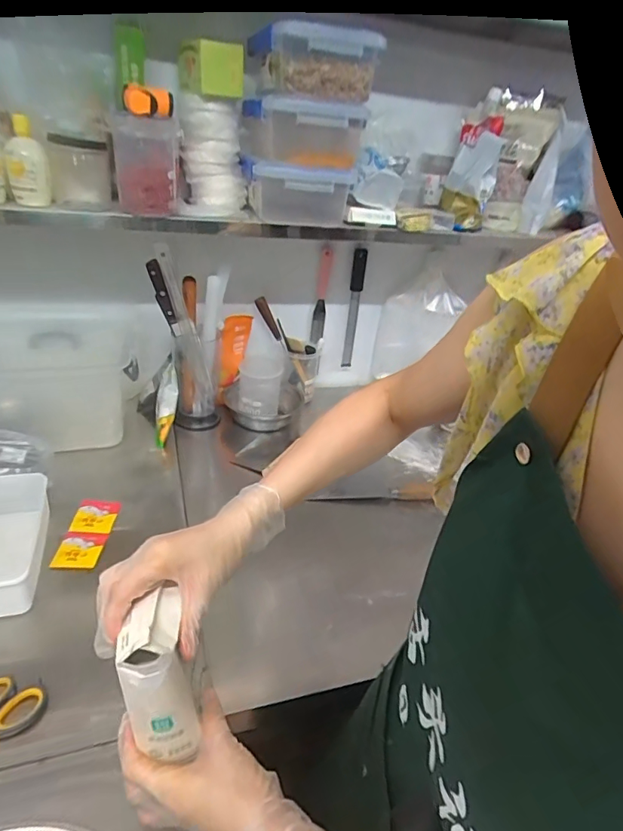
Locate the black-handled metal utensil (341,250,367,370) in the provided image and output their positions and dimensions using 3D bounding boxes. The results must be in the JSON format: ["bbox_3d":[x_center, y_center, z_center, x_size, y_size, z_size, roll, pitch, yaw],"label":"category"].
[{"bbox_3d":[0.100,-0.263,1.235,0.041,0.303,0.018,-11,35,-28],"label":"black-handled metal utensil"}]

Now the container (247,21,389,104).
[{"bbox_3d":[-0.004,-0.589,0.837,0.172,0.084,0.228,-4,32,-19],"label":"container"}]

